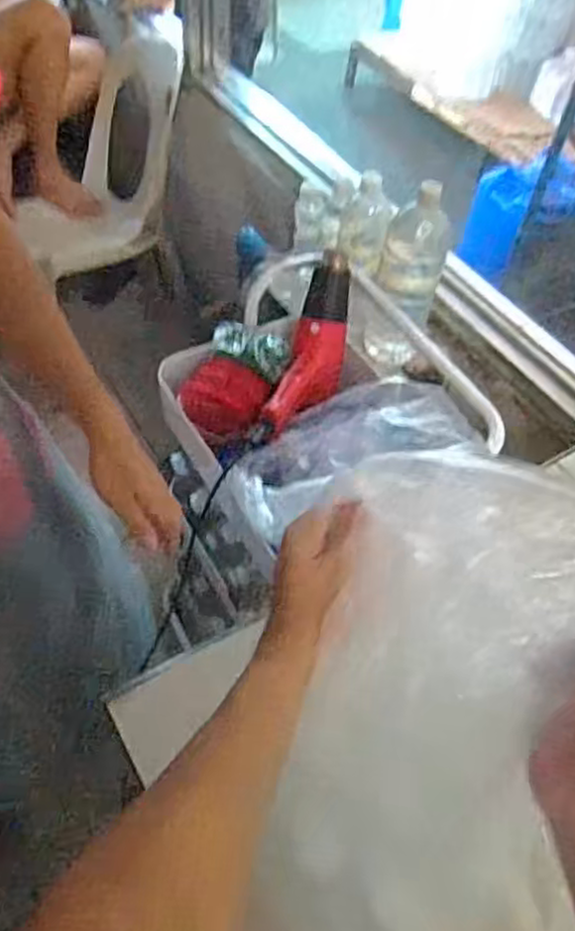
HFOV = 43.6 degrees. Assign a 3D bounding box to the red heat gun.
[{"bbox_3d":[0.032,-0.147,0.997,0.076,0.132,0.290,18,73,9],"label":"red heat gun"}]

